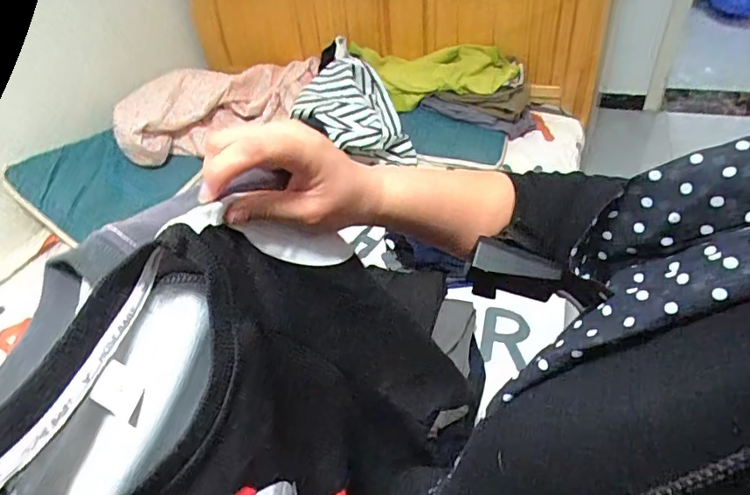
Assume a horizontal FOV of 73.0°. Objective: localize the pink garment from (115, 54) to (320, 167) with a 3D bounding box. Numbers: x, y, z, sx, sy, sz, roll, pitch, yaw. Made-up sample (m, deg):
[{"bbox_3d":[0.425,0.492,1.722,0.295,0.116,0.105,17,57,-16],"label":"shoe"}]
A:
[{"bbox_3d":[-0.441,-0.395,1.416,0.577,0.223,0.141,-15,45,-8],"label":"pink garment"}]

